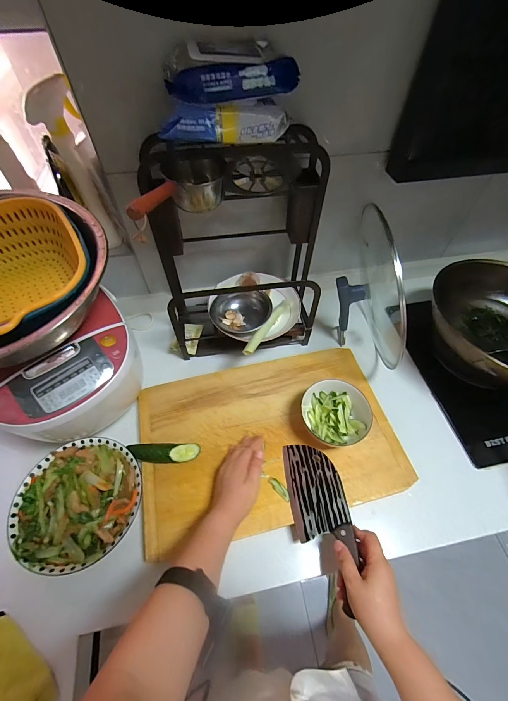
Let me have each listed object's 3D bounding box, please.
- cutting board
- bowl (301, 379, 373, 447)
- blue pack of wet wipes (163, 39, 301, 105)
[{"bbox_3d":[0.028,0.160,0.586,0.474,0.020,0.307,-11,57,-9],"label":"cutting board"},{"bbox_3d":[0.152,0.123,0.579,0.115,0.065,0.122,1,56,-1],"label":"bowl"},{"bbox_3d":[-0.032,-0.366,0.394,0.163,0.041,0.085,-8,57,-7],"label":"blue pack of wet wipes"}]

